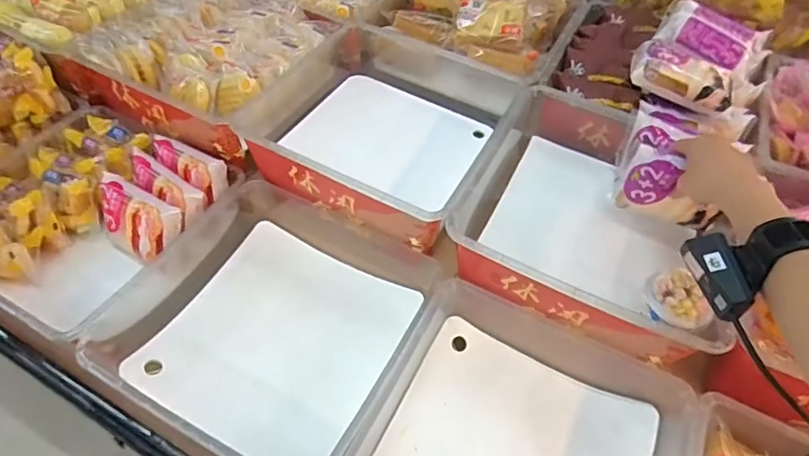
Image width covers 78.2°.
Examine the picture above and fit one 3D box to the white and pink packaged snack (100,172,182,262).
[{"bbox_3d":[-0.352,-0.008,0.654,0.125,0.085,0.035,27,23,17],"label":"white and pink packaged snack"}]

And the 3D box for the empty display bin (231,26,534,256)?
[{"bbox_3d":[-0.025,-0.144,0.710,0.321,0.109,0.316,25,55,16],"label":"empty display bin"}]

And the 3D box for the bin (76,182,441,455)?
[{"bbox_3d":[-0.162,0.112,0.607,0.325,0.104,0.301,24,55,15],"label":"bin"}]

